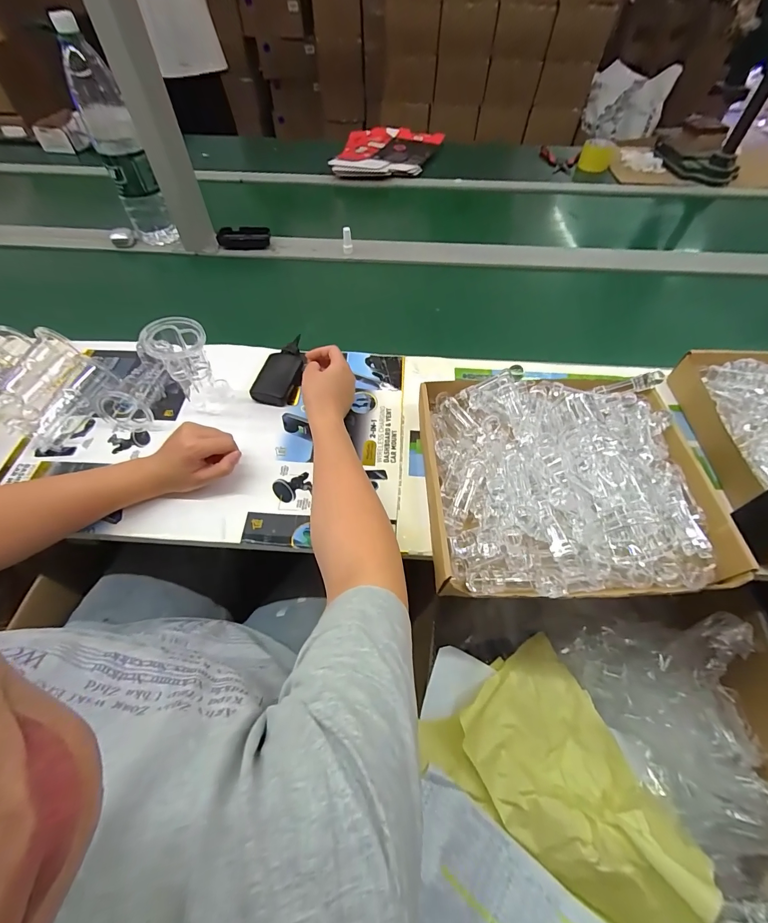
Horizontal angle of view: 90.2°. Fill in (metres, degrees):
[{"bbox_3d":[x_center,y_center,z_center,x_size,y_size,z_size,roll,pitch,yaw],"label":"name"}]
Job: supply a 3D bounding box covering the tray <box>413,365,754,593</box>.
[{"bbox_3d":[0.212,0.014,0.461,0.319,0.084,0.285,-1,56,-1],"label":"tray"}]

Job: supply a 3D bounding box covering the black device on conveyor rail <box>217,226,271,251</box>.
[{"bbox_3d":[-0.309,-0.492,0.843,0.119,0.028,0.048,7,56,4],"label":"black device on conveyor rail"}]

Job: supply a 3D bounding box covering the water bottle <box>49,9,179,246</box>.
[{"bbox_3d":[-0.509,-0.600,0.740,0.079,0.329,0.091,-22,59,-15],"label":"water bottle"}]

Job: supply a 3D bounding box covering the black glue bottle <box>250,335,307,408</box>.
[{"bbox_3d":[-0.157,-0.144,0.596,0.063,0.028,0.129,10,56,6],"label":"black glue bottle"}]

